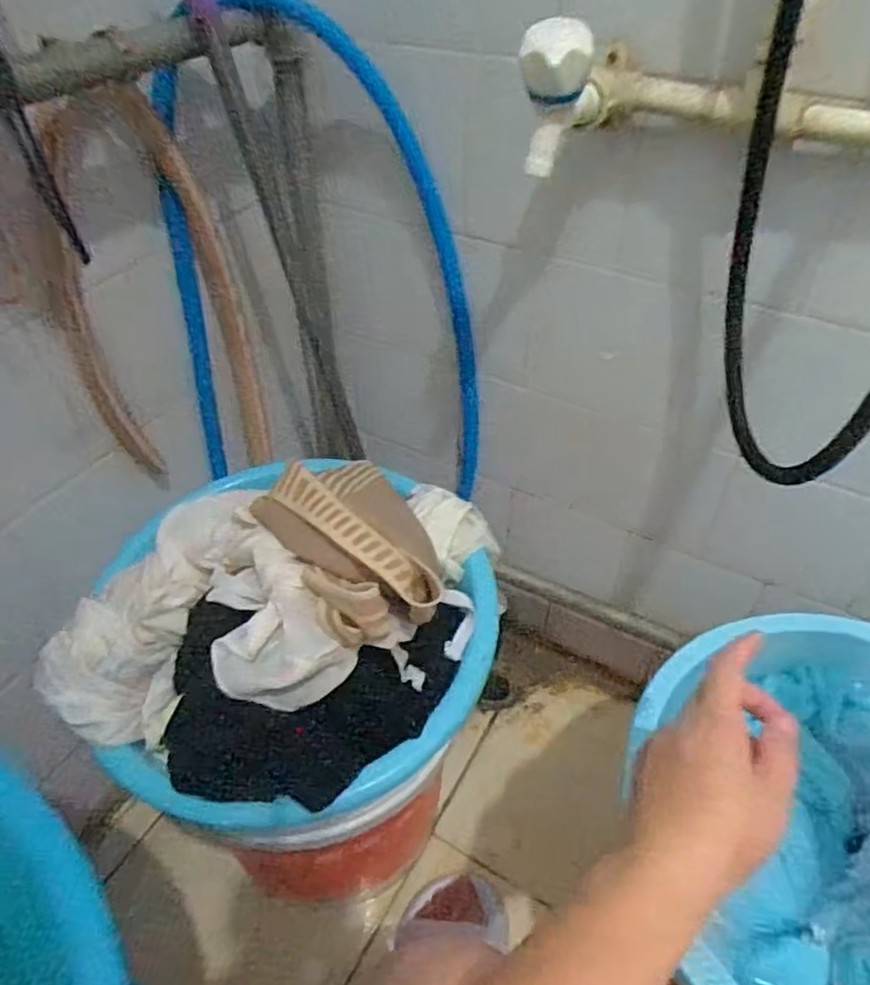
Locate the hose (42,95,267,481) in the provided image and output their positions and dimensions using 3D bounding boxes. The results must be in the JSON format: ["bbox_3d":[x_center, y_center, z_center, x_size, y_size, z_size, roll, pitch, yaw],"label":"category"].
[{"bbox_3d":[-0.251,-0.159,0.622,0.159,0.357,0.071,-22,48,-20],"label":"hose"}]

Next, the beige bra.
[{"bbox_3d":[-0.052,0.037,0.520,0.122,0.091,0.170,-24,49,-22],"label":"beige bra"}]

